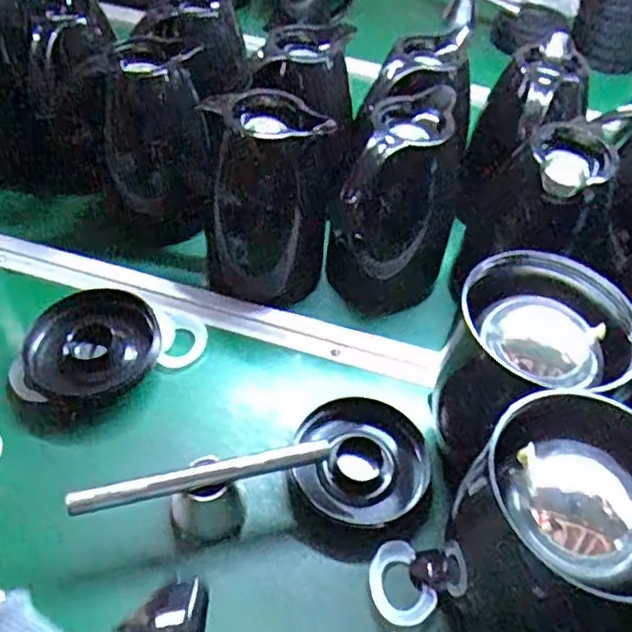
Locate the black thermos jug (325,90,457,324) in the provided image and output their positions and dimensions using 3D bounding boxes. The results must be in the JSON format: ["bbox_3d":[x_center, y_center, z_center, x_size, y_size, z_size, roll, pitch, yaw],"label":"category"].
[{"bbox_3d":[0.079,-0.106,0.673,0.132,0.201,0.116,2,48,-4],"label":"black thermos jug"}]

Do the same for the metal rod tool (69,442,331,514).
[{"bbox_3d":[-0.087,0.121,0.500,0.197,0.016,0.016,-9,50,-13],"label":"metal rod tool"}]

